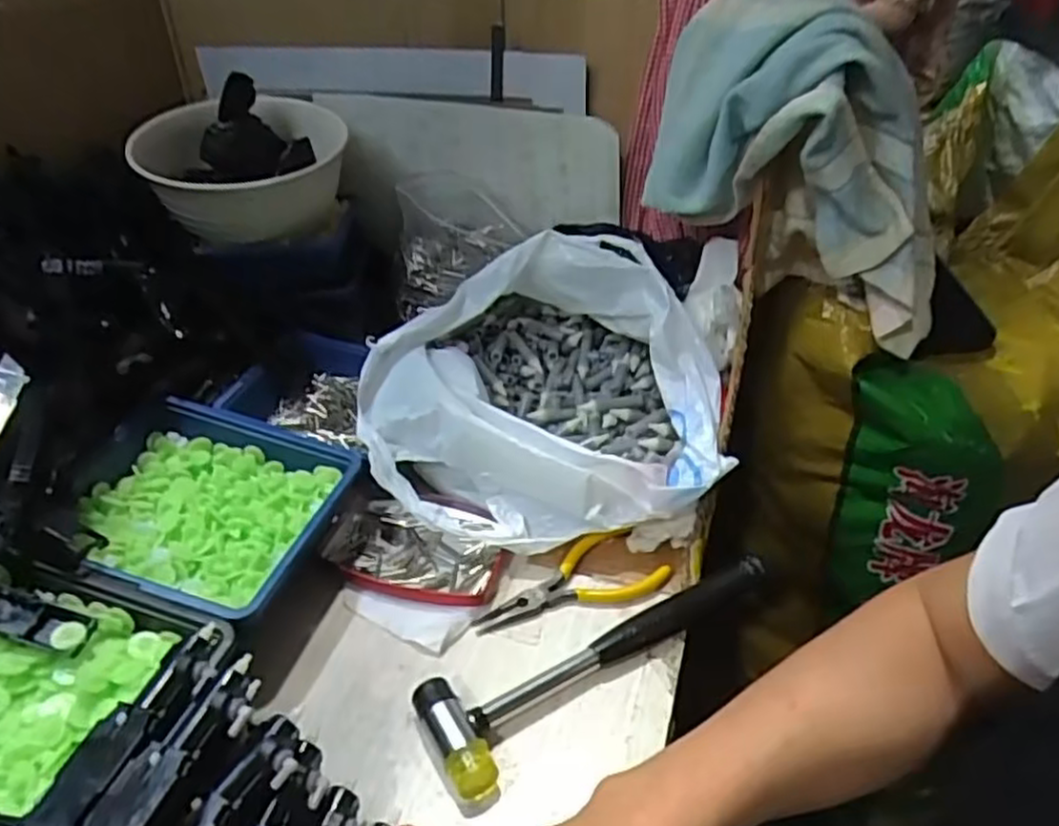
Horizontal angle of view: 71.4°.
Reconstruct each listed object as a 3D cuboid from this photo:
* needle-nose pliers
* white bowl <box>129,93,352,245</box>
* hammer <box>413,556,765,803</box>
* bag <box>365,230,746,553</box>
[{"bbox_3d":[0.024,0.109,0.470,0.125,0.017,0.049,-14,39,-17],"label":"needle-nose pliers"},{"bbox_3d":[-0.235,-0.194,0.602,0.156,0.076,0.156,0,37,0],"label":"white bowl"},{"bbox_3d":[0.044,0.136,0.434,0.227,0.023,0.062,-23,42,-26],"label":"hammer"},{"bbox_3d":[0.014,-0.030,0.537,0.252,0.126,0.227,6,38,9],"label":"bag"}]

